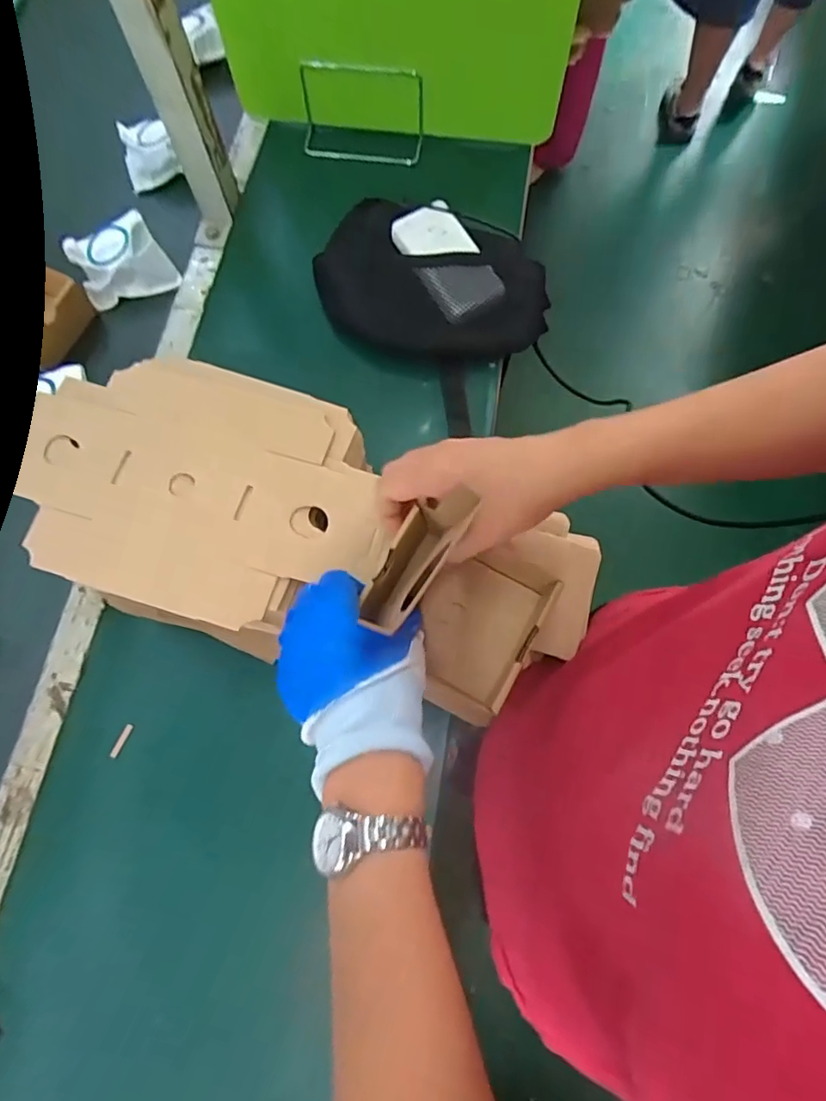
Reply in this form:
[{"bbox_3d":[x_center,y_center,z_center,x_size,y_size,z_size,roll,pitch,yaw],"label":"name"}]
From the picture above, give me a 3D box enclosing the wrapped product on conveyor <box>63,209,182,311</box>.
[{"bbox_3d":[-0.350,-0.348,0.665,0.103,0.048,0.076,-29,74,-10],"label":"wrapped product on conveyor"}]

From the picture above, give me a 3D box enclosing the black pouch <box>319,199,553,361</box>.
[{"bbox_3d":[0.023,-0.308,0.642,0.262,0.047,0.192,13,72,4],"label":"black pouch"}]

